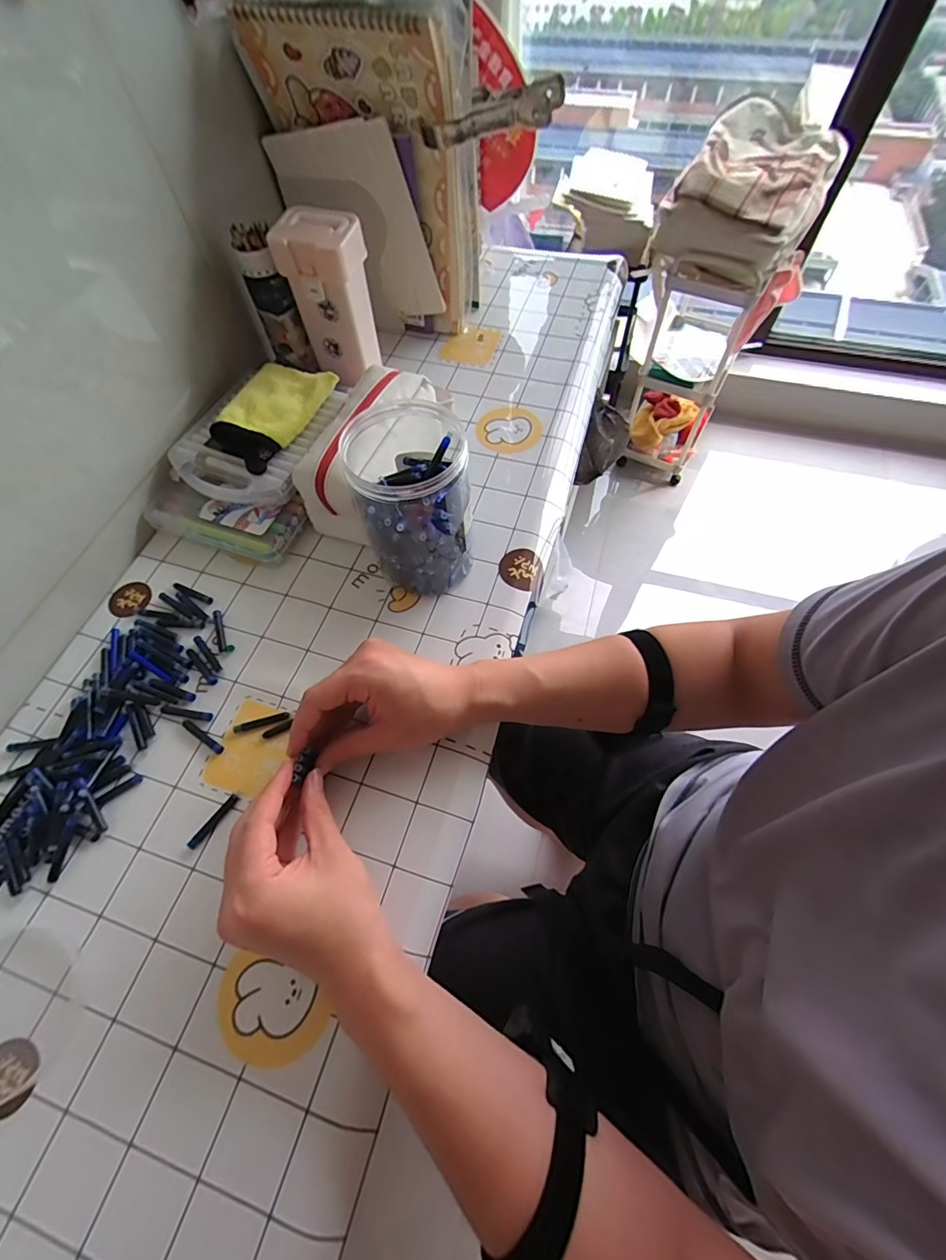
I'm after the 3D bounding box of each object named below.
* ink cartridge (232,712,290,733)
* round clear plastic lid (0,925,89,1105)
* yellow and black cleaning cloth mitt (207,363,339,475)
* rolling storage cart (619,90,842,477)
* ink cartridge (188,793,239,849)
[{"bbox_3d":[-0.184,0.080,0.416,0.047,0.005,0.008,-13,63,-6],"label":"ink cartridge"},{"bbox_3d":[-0.326,0.262,0.327,0.107,0.004,0.104,0,62,1],"label":"round clear plastic lid"},{"bbox_3d":[-0.219,-0.235,0.516,0.086,0.026,0.140,21,68,15],"label":"yellow and black cleaning cloth mitt"},{"bbox_3d":[0.627,-0.820,1.301,0.312,0.697,0.413,28,70,18],"label":"rolling storage cart"},{"bbox_3d":[-0.205,0.150,0.381,0.007,0.006,0.049,30,67,16],"label":"ink cartridge"}]

